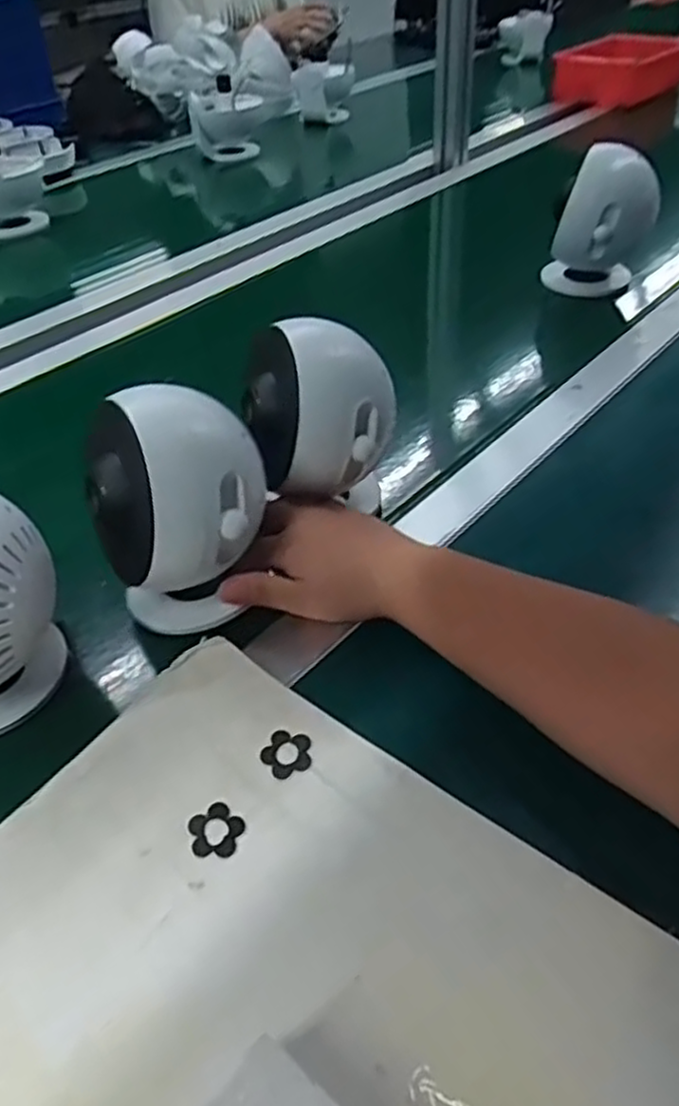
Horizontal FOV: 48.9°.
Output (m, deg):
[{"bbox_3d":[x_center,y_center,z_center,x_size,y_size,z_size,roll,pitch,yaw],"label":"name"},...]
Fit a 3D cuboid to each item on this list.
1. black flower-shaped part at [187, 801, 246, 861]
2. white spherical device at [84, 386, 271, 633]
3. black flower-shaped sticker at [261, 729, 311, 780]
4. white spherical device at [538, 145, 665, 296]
[{"bbox_3d":[-0.060,0.132,0.359,0.026,0.004,0.026,-2,42,2],"label":"black flower-shaped part"},{"bbox_3d":[-0.089,-0.022,0.431,0.094,0.129,0.080,-16,43,-13],"label":"white spherical device"},{"bbox_3d":[-0.027,0.103,0.385,0.025,0.004,0.026,5,43,10],"label":"black flower-shaped sticker"},{"bbox_3d":[0.271,-0.340,0.770,0.100,0.133,0.078,8,37,19],"label":"white spherical device"}]

